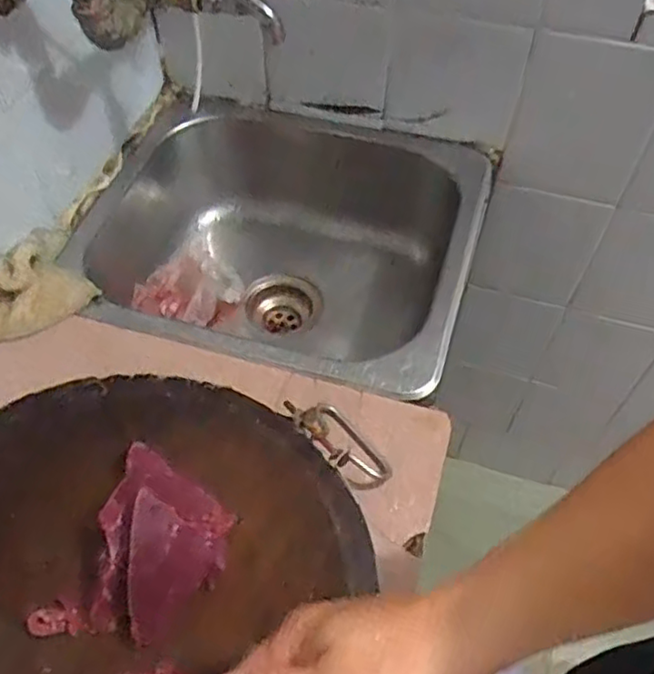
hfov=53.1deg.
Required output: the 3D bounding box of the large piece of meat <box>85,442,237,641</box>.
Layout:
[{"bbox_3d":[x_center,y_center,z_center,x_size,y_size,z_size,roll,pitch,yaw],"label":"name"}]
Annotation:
[{"bbox_3d":[-0.111,0.134,0.436,0.084,0.052,0.115,11,55,8],"label":"large piece of meat"}]

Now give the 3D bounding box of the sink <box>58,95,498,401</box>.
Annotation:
[{"bbox_3d":[-0.080,-0.079,0.786,0.451,0.201,0.346,14,55,10],"label":"sink"}]

